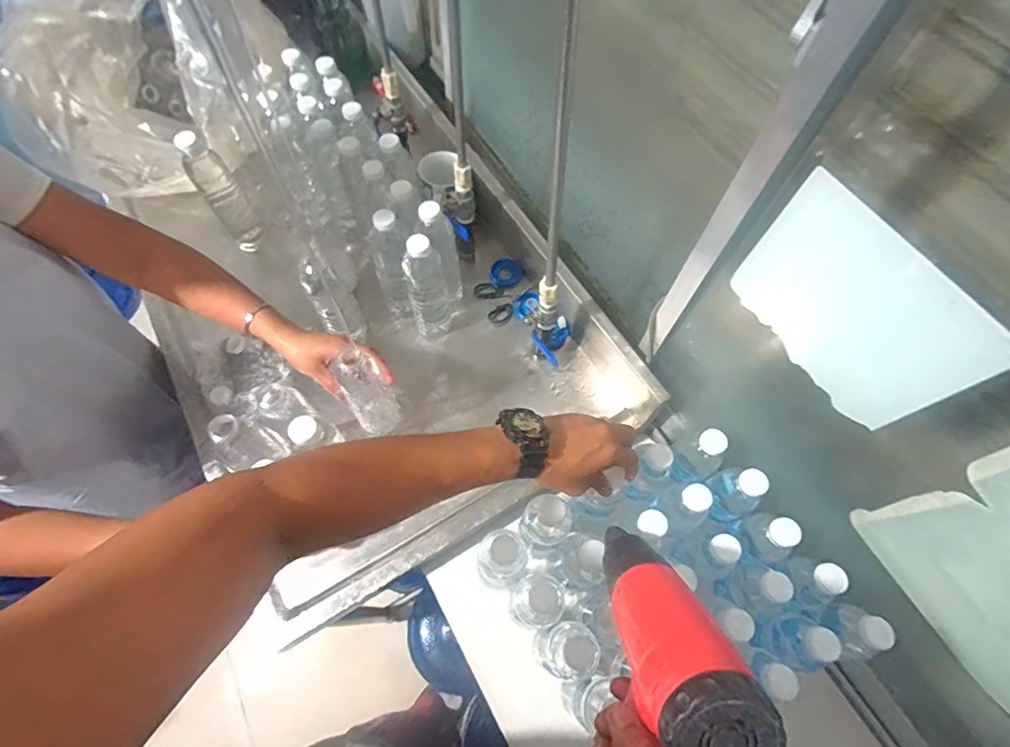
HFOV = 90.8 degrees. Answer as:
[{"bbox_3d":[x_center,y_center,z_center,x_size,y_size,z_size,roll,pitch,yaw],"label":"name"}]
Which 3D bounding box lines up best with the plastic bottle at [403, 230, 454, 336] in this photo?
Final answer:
[{"bbox_3d":[-0.121,-0.135,0.781,0.079,0.212,0.058,-10,66,-7],"label":"plastic bottle"}]

